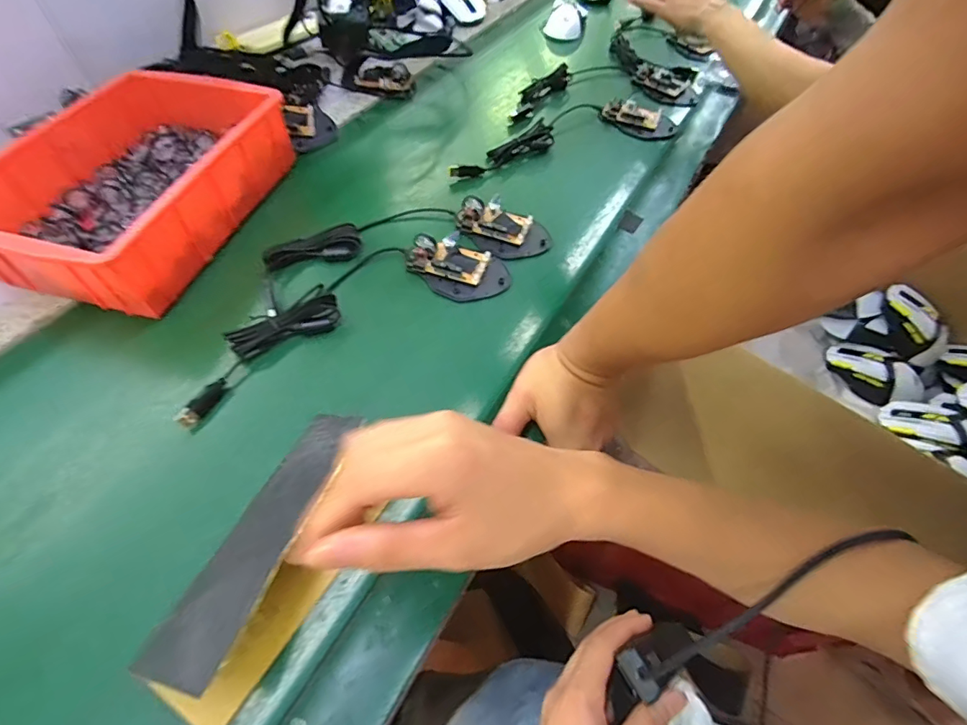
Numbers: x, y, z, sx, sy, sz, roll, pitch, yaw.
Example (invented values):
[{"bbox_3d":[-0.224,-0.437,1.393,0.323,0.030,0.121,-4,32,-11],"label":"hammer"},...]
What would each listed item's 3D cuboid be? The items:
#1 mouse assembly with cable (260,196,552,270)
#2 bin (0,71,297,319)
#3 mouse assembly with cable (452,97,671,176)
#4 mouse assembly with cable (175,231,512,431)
[{"bbox_3d":[-0.077,-0.149,0.520,0.292,0.026,0.090,-6,56,-8],"label":"mouse assembly with cable"},{"bbox_3d":[-0.353,-0.189,0.493,0.194,0.081,0.276,15,56,6],"label":"bin"},{"bbox_3d":[0.100,-0.324,0.654,0.342,0.019,0.114,-18,57,-16],"label":"mouse assembly with cable"},{"bbox_3d":[-0.128,-0.059,0.455,0.318,0.028,0.104,-26,61,-20],"label":"mouse assembly with cable"}]

